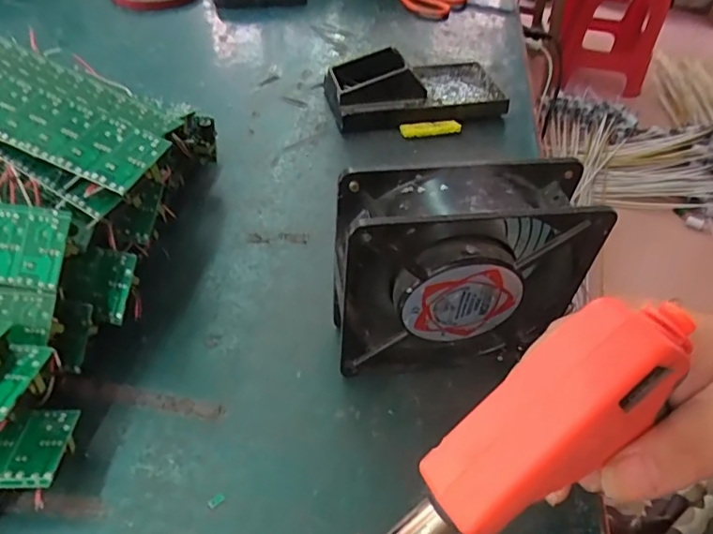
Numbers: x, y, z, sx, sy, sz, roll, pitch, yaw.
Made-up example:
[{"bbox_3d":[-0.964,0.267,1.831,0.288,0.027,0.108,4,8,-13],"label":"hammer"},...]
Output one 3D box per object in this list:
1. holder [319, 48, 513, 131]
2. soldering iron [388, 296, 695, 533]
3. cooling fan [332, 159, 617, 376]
[{"bbox_3d":[0.054,-0.172,0.483,0.158,0.045,0.085,-9,49,-11],"label":"holder"},{"bbox_3d":[0.035,0.076,0.169,0.171,0.031,0.032,-47,56,9],"label":"soldering iron"},{"bbox_3d":[0.050,0.006,0.275,0.121,0.121,0.038,-4,48,-7],"label":"cooling fan"}]

